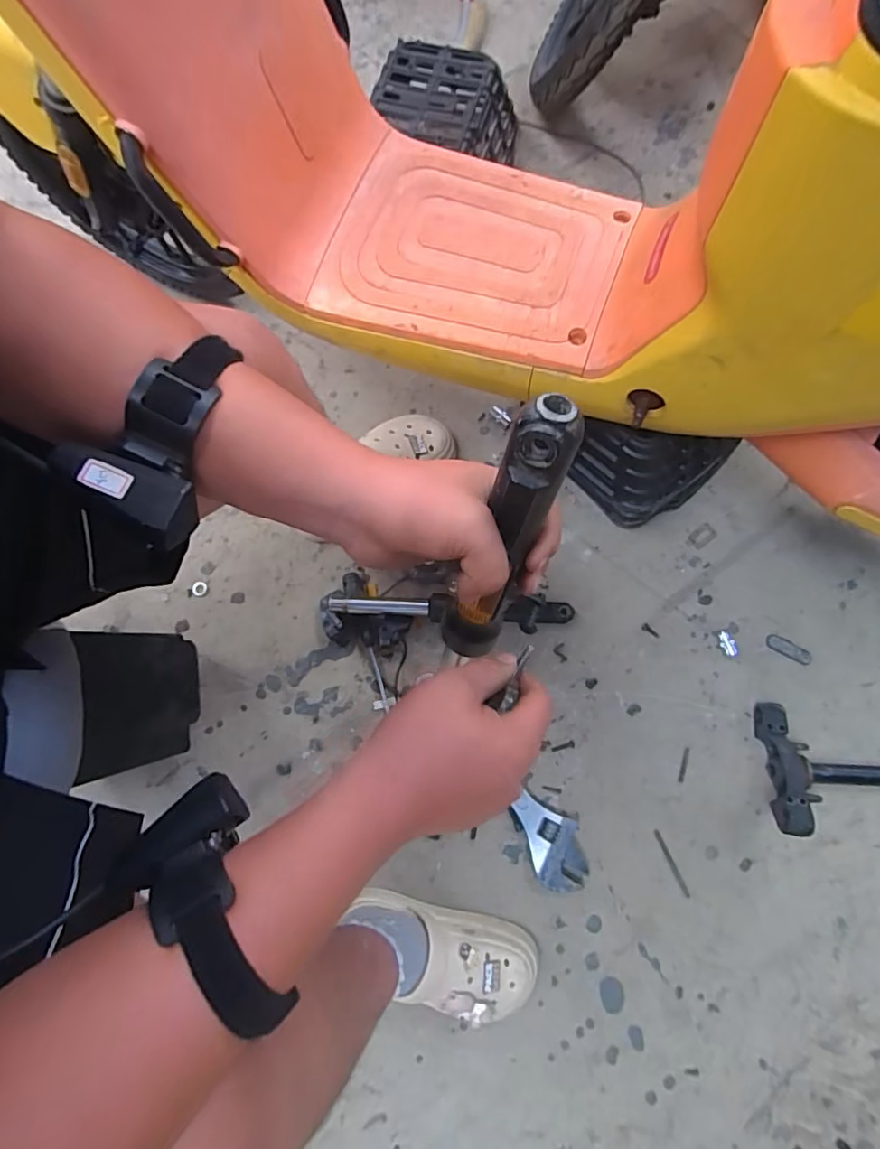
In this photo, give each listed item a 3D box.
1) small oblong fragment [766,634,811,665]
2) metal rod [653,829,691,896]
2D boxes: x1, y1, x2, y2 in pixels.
[{"bbox_3d":[0.538,0.116,0.859,0.072,0.004,0.025,28,80,5],"label":"small oblong fragment"},{"bbox_3d":[0.329,0.410,0.790,0.008,0.004,0.095,-24,78,-4],"label":"metal rod"}]

